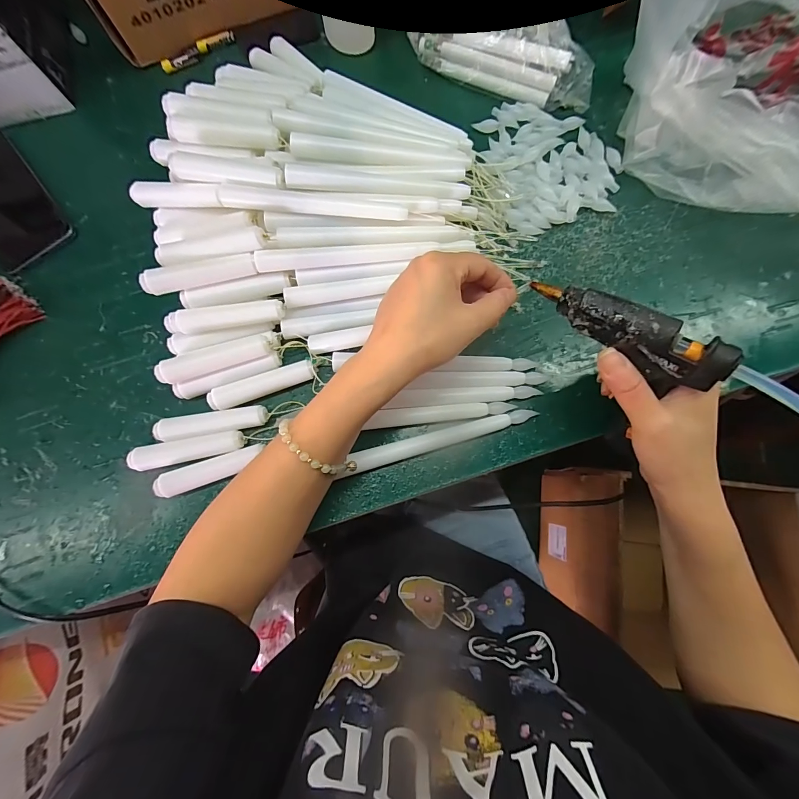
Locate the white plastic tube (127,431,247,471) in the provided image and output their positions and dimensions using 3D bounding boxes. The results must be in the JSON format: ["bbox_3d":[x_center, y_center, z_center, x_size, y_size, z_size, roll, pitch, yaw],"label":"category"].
[{"bbox_3d":[-0.175,0.041,0.299,0.092,0.014,0.019,-14,81,0],"label":"white plastic tube"}]

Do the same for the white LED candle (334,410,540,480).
[{"bbox_3d":[0.029,0.035,0.299,0.164,0.011,0.015,-16,81,-1],"label":"white LED candle"}]

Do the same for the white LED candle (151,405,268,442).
[{"bbox_3d":[-0.155,0.019,0.300,0.090,0.016,0.019,-12,81,0],"label":"white LED candle"}]

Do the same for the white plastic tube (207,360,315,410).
[{"bbox_3d":[-0.116,-0.013,0.308,0.089,0.019,0.016,-21,81,-2],"label":"white plastic tube"}]

